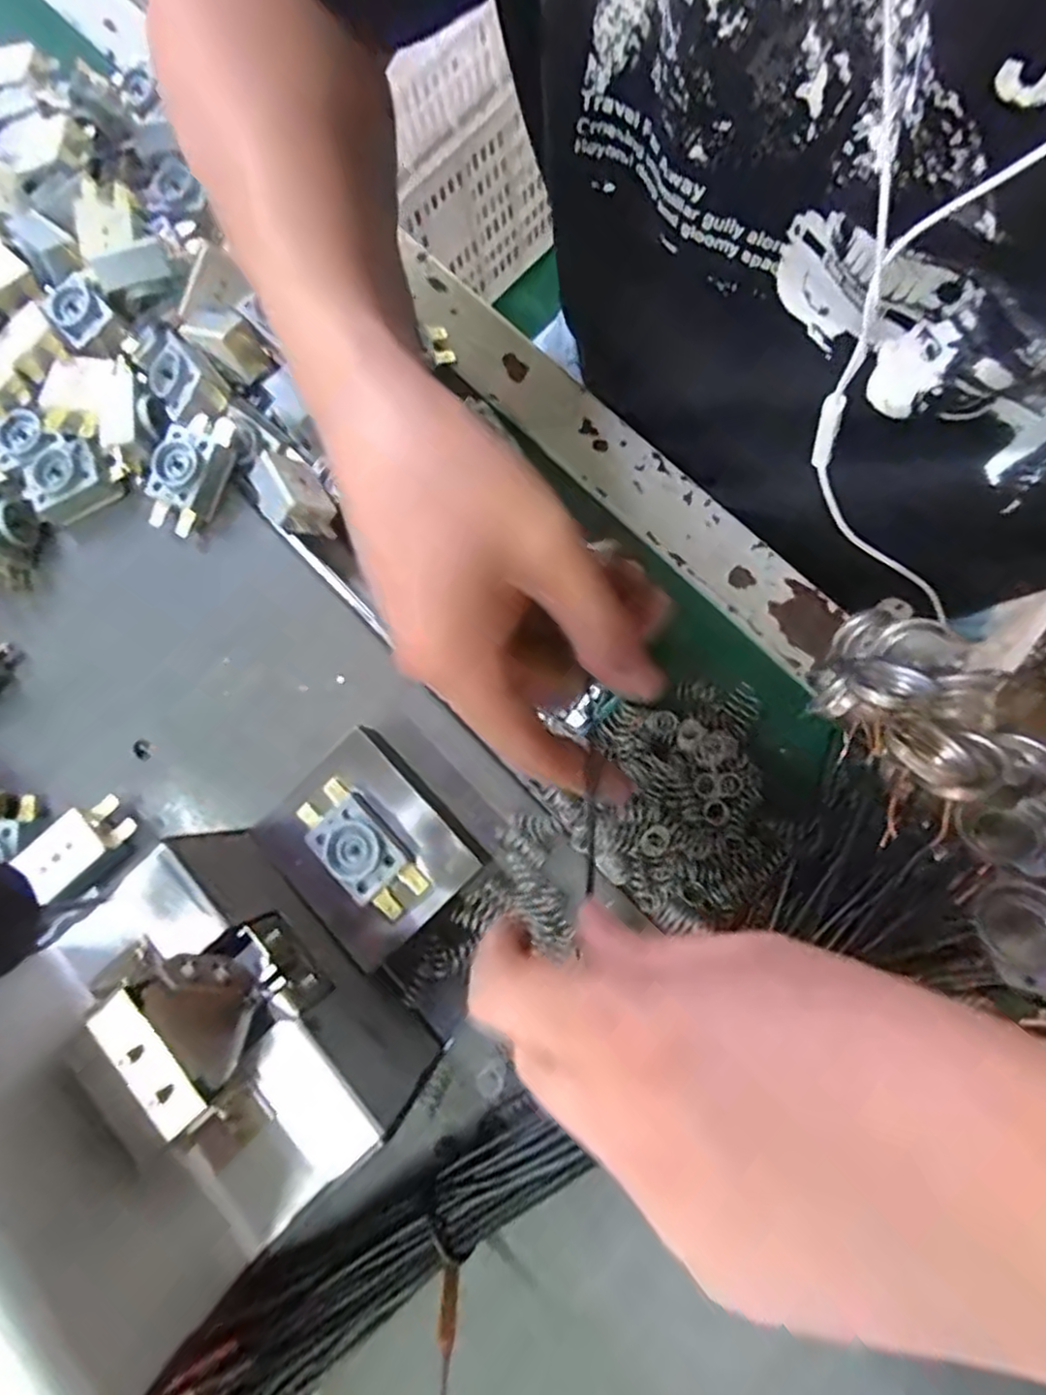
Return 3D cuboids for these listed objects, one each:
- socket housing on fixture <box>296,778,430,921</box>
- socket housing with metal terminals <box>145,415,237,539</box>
[{"bbox_3d":[-0.067,0.061,0.283,0.059,0.010,0.028,42,87,11],"label":"socket housing on fixture"},{"bbox_3d":[-0.161,-0.110,0.339,0.027,0.027,0.059,24,84,10],"label":"socket housing with metal terminals"}]

